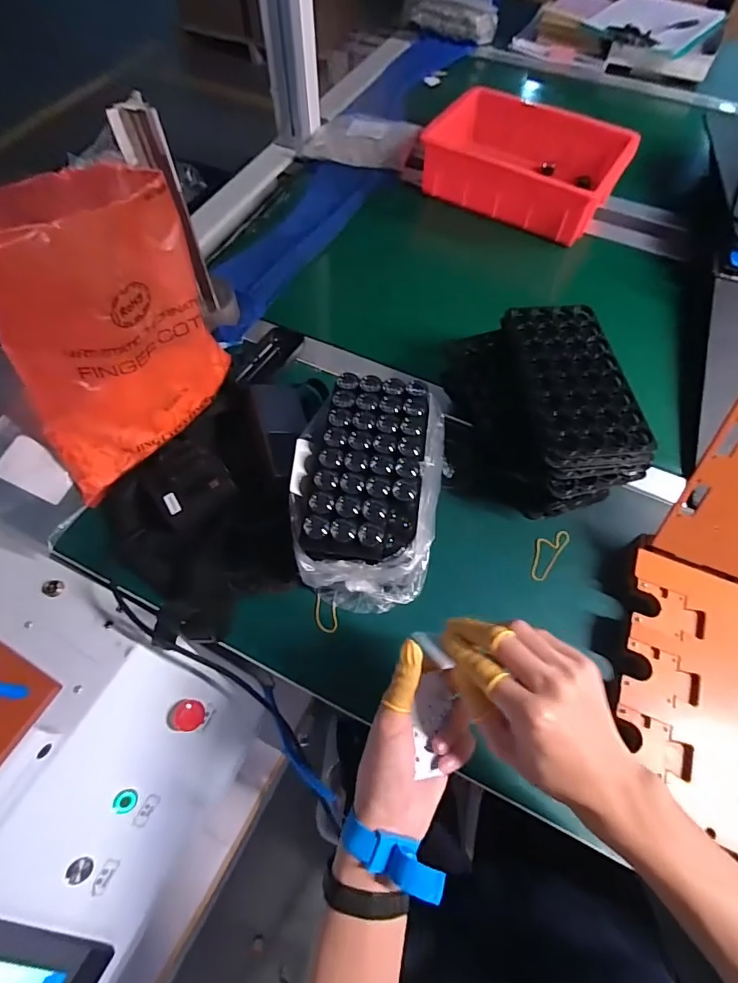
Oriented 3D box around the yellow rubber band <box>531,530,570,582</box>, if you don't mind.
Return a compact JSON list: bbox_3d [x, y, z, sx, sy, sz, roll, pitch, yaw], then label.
[{"bbox_3d":[0.192,0.065,0.514,0.027,0.004,0.070,36,67,17],"label":"yellow rubber band"}]

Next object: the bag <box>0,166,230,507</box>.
[{"bbox_3d":[-0.280,-0.164,0.474,0.164,0.235,0.222,38,67,17],"label":"bag"}]

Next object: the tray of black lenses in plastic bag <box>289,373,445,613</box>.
[{"bbox_3d":[-0.001,-0.001,0.485,0.141,0.103,0.213,8,62,3],"label":"tray of black lenses in plastic bag"}]

